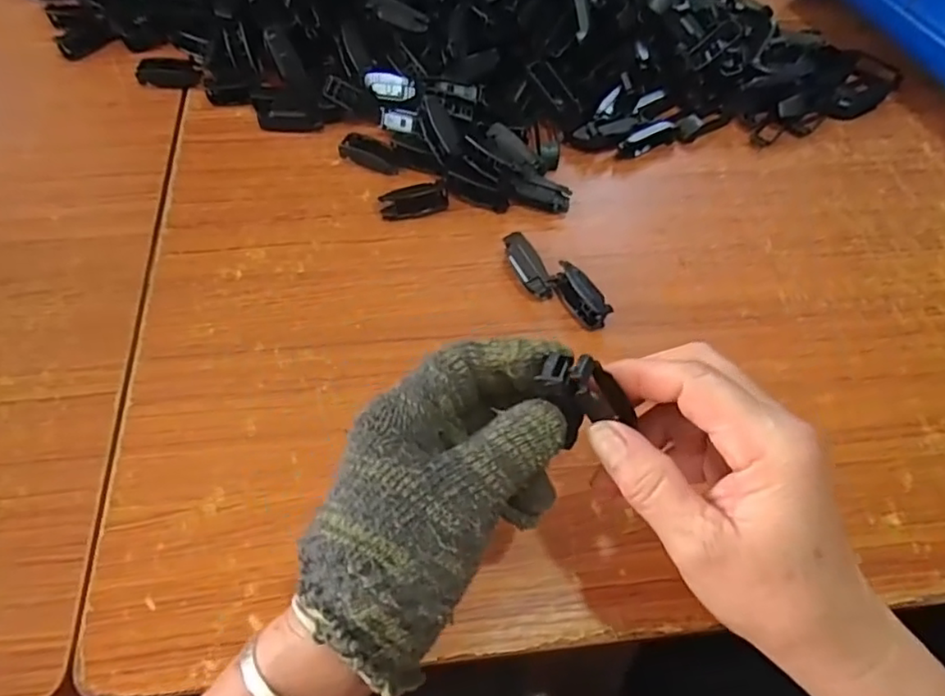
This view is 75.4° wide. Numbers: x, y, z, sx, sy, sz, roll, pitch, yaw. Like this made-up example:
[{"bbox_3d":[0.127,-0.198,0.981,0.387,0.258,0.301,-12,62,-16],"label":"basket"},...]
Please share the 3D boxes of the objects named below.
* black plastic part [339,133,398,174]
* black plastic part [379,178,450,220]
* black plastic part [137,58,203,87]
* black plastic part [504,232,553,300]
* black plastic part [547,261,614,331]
[{"bbox_3d":[-0.076,-0.146,0.457,0.045,0.016,0.021,21,61,10],"label":"black plastic part"},{"bbox_3d":[-0.042,-0.106,0.438,0.049,0.014,0.019,-12,61,-9],"label":"black plastic part"},{"bbox_3d":[-0.243,-0.221,0.495,0.051,0.015,0.019,-3,60,-4],"label":"black plastic part"},{"bbox_3d":[0.035,-0.055,0.409,0.018,0.018,0.048,-24,64,-15],"label":"black plastic part"},{"bbox_3d":[0.071,-0.035,0.399,0.020,0.021,0.047,-27,65,-17],"label":"black plastic part"}]

